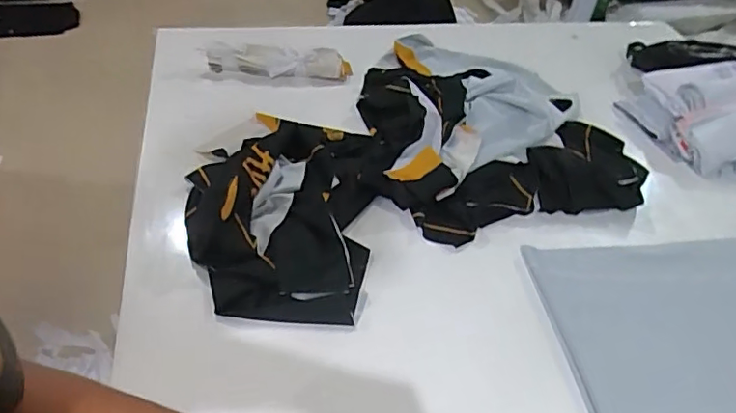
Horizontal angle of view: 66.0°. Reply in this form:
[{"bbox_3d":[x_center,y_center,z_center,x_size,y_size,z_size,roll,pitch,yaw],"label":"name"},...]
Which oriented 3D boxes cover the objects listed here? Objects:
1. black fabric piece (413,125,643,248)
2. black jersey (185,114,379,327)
[{"bbox_3d":[0.260,-0.035,0.866,0.401,0.050,0.155,-16,49,-21],"label":"black fabric piece"},{"bbox_3d":[-0.126,-0.017,0.810,0.262,0.048,0.390,6,45,0],"label":"black jersey"}]

